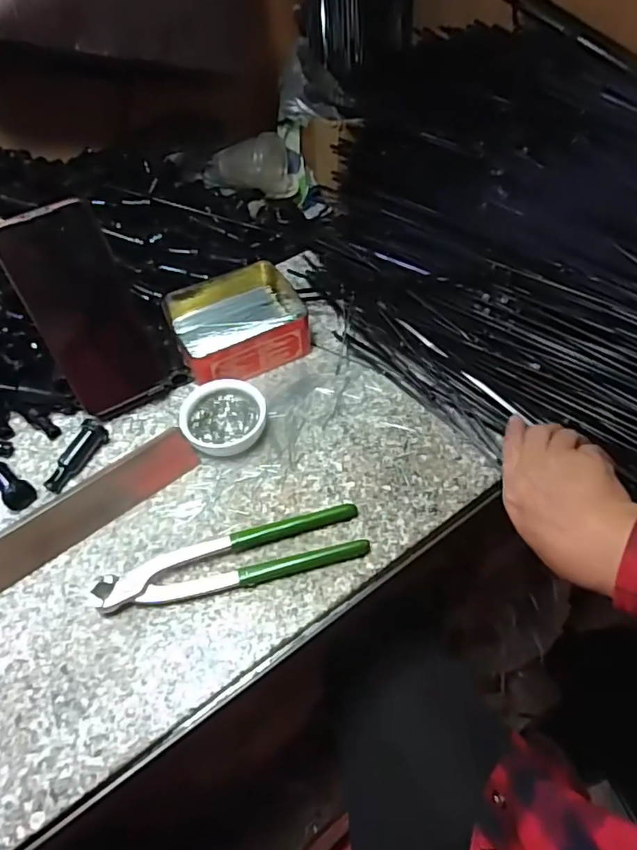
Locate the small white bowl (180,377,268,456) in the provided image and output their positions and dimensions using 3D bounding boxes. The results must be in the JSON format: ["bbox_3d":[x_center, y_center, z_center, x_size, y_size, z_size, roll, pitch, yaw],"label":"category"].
[{"bbox_3d":[-0.081,-0.006,0.483,0.070,0.025,0.065,-1,54,2],"label":"small white bowl"}]

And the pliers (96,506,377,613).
[{"bbox_3d":[-0.063,0.100,0.409,0.196,0.018,0.043,-15,55,-8],"label":"pliers"}]

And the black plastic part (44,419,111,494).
[{"bbox_3d":[-0.207,0.025,0.469,0.019,0.017,0.067,20,57,17],"label":"black plastic part"}]

